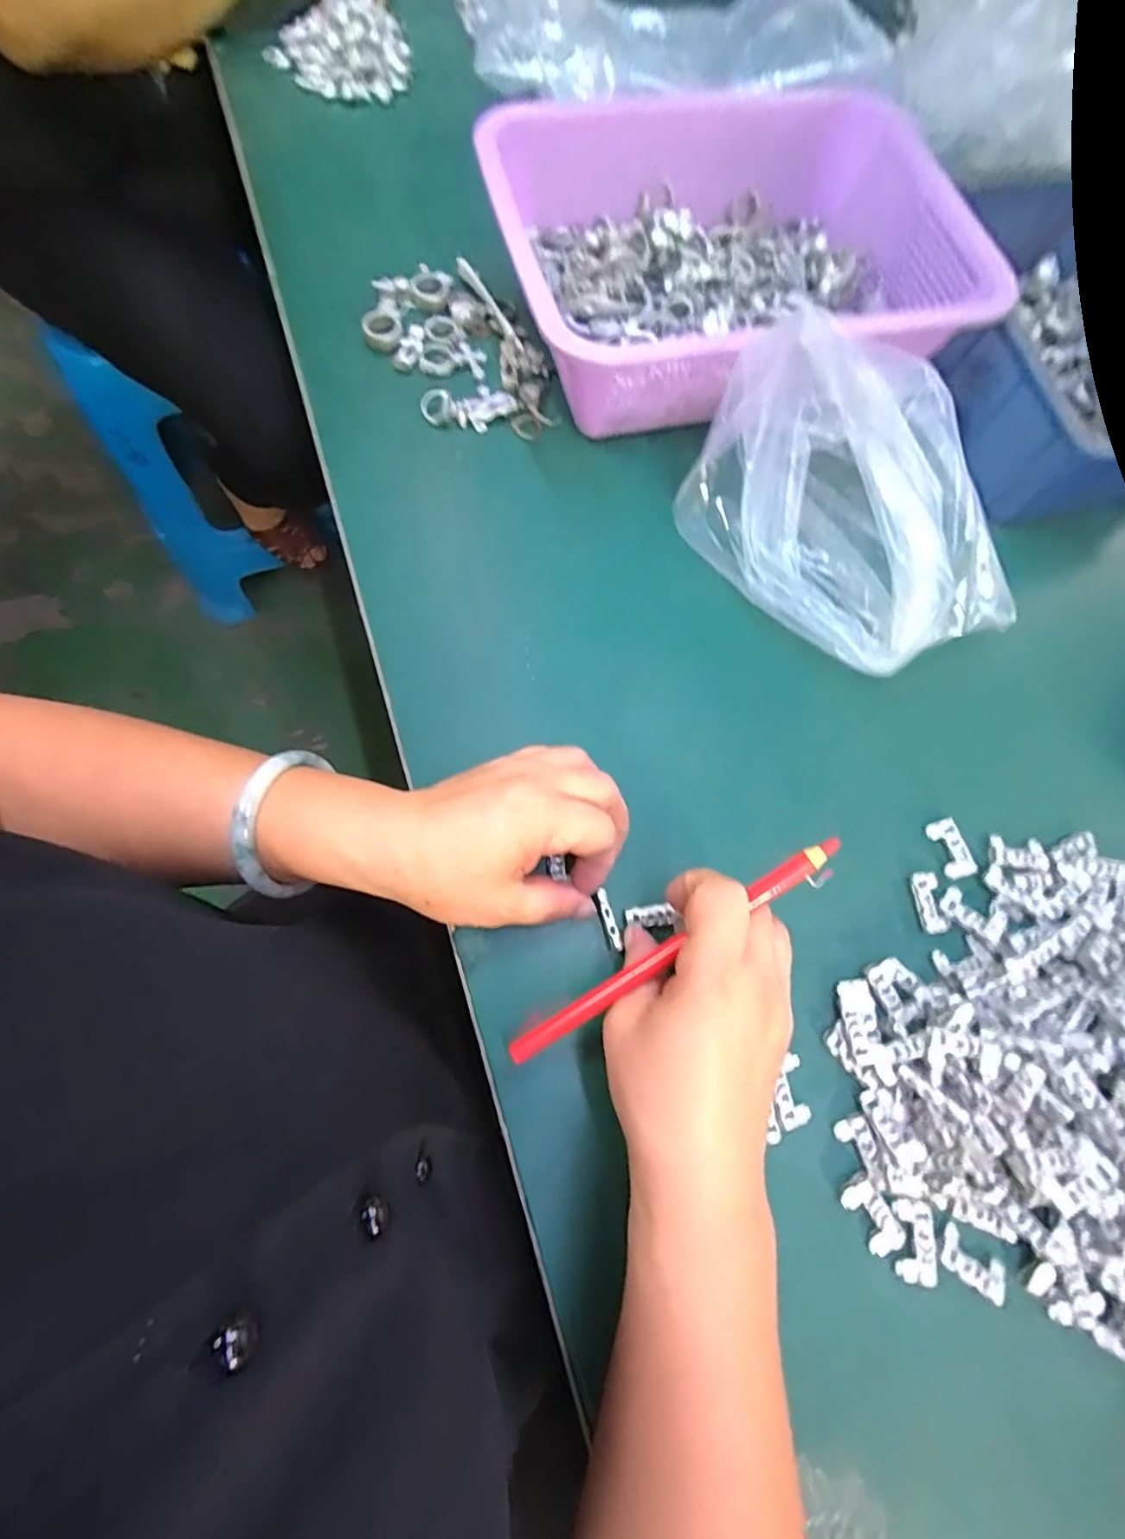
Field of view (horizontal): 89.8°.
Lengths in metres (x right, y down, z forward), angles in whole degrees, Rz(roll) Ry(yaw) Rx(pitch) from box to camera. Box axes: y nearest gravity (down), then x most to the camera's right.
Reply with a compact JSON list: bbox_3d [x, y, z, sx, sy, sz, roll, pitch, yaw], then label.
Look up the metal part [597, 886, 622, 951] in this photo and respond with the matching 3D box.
[{"bbox_3d":[0.024,0.075,0.280,0.005,0.006,0.029,-15,70,-6],"label":"metal part"}]

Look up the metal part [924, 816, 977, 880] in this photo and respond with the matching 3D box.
[{"bbox_3d":[0.216,0.044,0.312,0.018,0.005,0.031,-15,75,-9],"label":"metal part"}]

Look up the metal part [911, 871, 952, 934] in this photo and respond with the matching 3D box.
[{"bbox_3d":[0.197,0.071,0.302,0.015,0.004,0.031,-2,73,-5],"label":"metal part"}]

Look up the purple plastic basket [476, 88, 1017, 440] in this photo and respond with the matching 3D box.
[{"bbox_3d":[0.111,-0.336,0.378,0.304,0.070,0.241,-7,74,-7],"label":"purple plastic basket"}]

